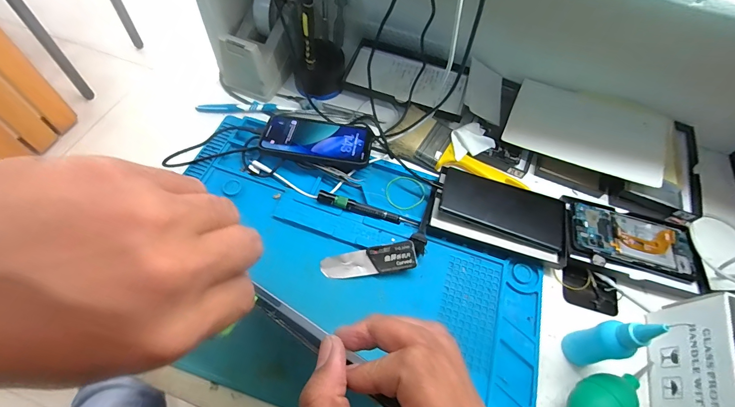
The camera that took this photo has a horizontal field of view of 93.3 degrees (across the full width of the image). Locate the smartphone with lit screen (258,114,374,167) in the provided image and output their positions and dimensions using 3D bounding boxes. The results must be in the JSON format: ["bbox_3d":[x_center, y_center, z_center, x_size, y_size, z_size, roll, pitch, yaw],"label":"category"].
[{"bbox_3d":[-0.068,-0.089,0.481,0.146,0.010,0.075,8,53,0],"label":"smartphone with lit screen"}]

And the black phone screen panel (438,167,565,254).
[{"bbox_3d":[0.178,0.003,0.453,0.162,0.012,0.080,21,60,0],"label":"black phone screen panel"}]

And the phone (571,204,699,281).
[{"bbox_3d":[0.346,0.044,0.456,0.159,0.013,0.076,15,60,3],"label":"phone"}]

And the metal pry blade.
[{"bbox_3d":[0.002,0.069,0.413,0.111,0.004,0.031,-10,77,0],"label":"metal pry blade"}]

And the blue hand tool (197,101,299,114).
[{"bbox_3d":[-0.182,-0.143,0.522,0.144,0.015,0.019,0,60,-6],"label":"blue hand tool"}]

